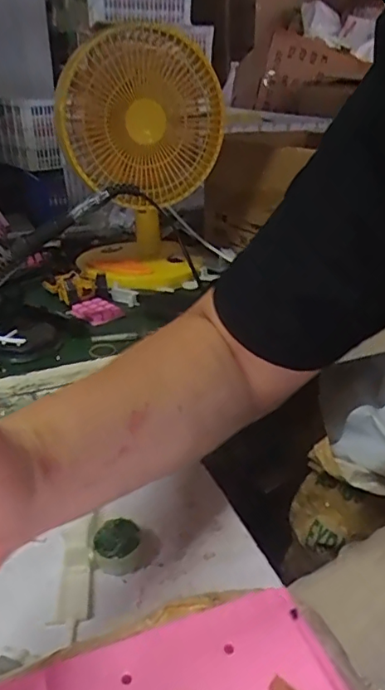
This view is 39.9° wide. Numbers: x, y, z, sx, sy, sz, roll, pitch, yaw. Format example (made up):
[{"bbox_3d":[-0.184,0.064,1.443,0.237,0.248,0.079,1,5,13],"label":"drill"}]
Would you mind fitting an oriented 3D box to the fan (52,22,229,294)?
[{"bbox_3d":[-0.089,-0.260,0.750,0.218,0.313,0.168,-13,29,-26],"label":"fan"}]

